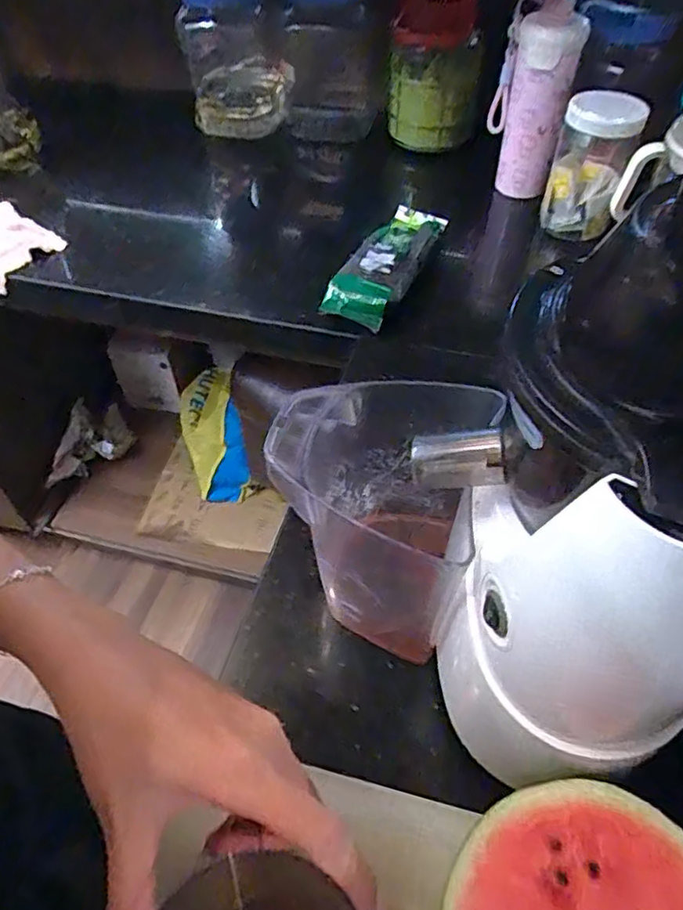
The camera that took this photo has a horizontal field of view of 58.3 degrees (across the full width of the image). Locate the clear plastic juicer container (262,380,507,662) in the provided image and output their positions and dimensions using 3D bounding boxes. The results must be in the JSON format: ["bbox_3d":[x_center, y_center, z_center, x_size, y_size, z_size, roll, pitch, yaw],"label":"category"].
[{"bbox_3d":[0.028,0.037,0.438,0.132,0.156,0.131,18,53,15],"label":"clear plastic juicer container"}]

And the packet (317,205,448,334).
[{"bbox_3d":[0.058,-0.231,0.733,0.082,0.039,0.216,20,53,16],"label":"packet"}]

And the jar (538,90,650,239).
[{"bbox_3d":[0.329,-0.380,0.817,0.096,0.158,0.082,15,52,12],"label":"jar"}]

